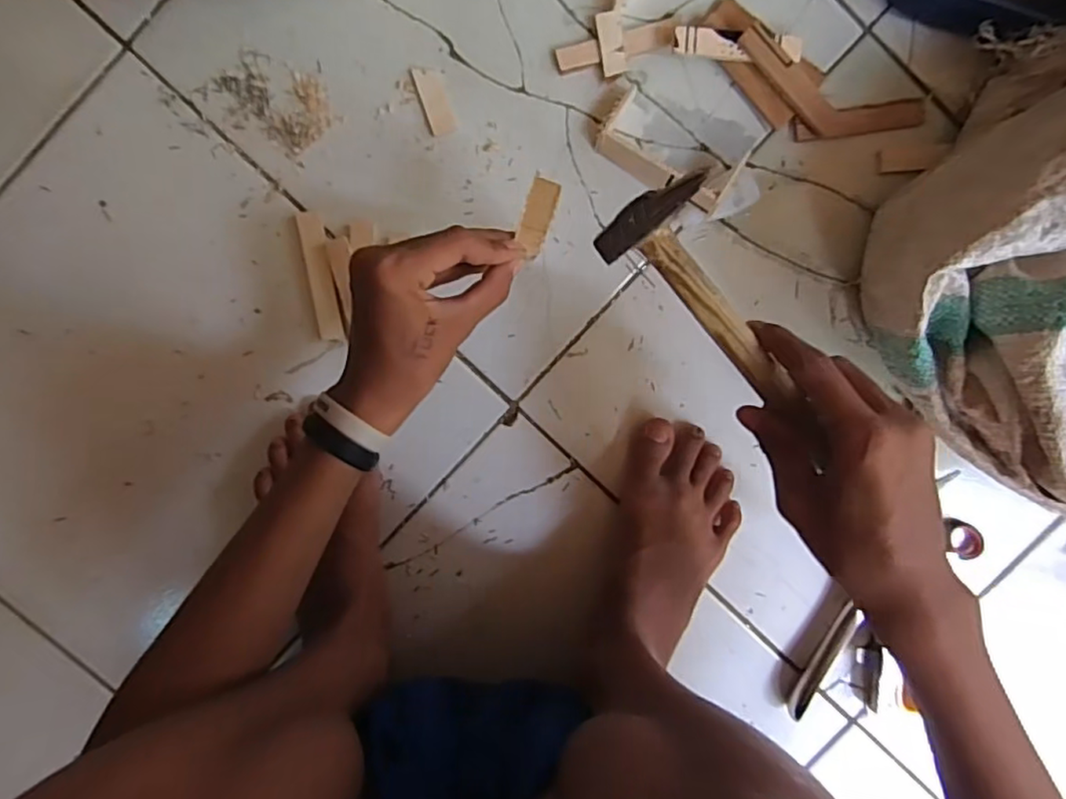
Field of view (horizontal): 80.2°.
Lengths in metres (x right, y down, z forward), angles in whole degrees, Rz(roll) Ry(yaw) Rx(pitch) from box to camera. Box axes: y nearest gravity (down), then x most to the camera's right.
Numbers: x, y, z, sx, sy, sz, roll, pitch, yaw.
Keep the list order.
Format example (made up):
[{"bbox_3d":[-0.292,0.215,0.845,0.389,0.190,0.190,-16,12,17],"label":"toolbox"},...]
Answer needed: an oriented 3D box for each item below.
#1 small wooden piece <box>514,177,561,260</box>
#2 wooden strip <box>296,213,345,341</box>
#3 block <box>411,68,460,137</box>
[{"bbox_3d":[0.003,-0.114,0.396,0.019,0.005,0.047,14,98,-3],"label":"small wooden piece"},{"bbox_3d":[-0.166,-0.095,0.494,0.020,0.004,0.098,-10,97,0],"label":"wooden strip"},{"bbox_3d":[-0.075,-0.228,0.483,0.023,0.004,0.049,-19,97,1],"label":"block"}]

